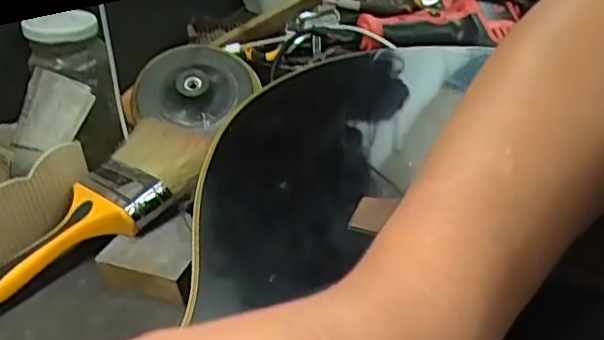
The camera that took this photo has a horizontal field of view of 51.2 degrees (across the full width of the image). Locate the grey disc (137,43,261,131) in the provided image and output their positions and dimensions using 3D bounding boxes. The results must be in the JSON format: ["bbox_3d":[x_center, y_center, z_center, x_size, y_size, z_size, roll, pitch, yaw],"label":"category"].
[{"bbox_3d":[-0.100,-0.085,0.606,0.111,0.022,0.106,4,54,-5],"label":"grey disc"}]

